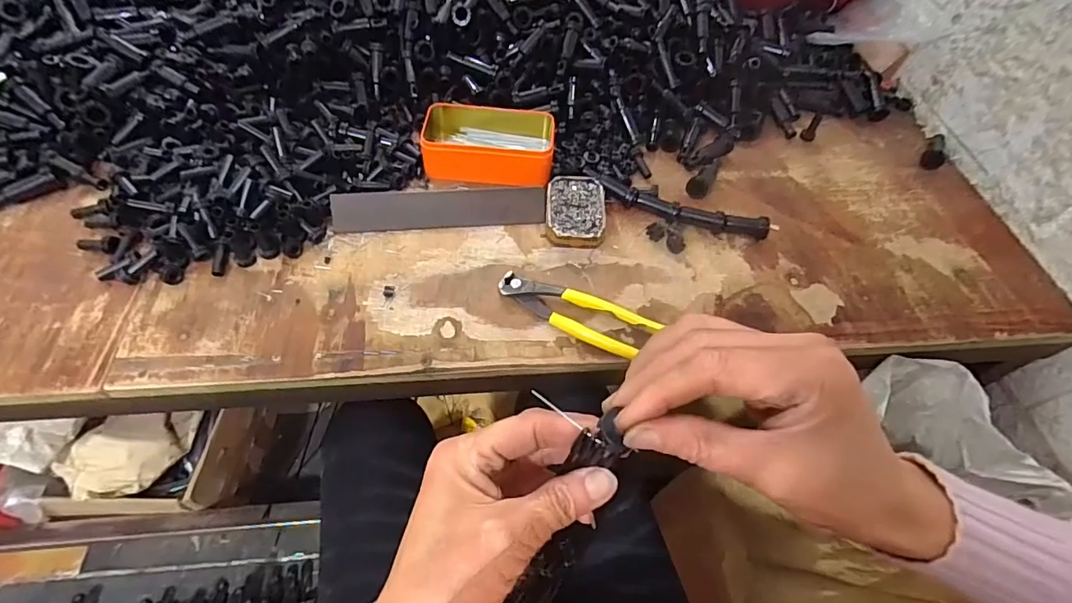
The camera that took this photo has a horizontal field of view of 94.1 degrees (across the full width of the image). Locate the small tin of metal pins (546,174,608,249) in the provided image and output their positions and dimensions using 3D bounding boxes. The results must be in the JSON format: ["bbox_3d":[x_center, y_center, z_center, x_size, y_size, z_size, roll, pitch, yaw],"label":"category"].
[{"bbox_3d":[0.042,-0.096,0.533,0.061,0.020,0.089,4,55,-3],"label":"small tin of metal pins"}]

